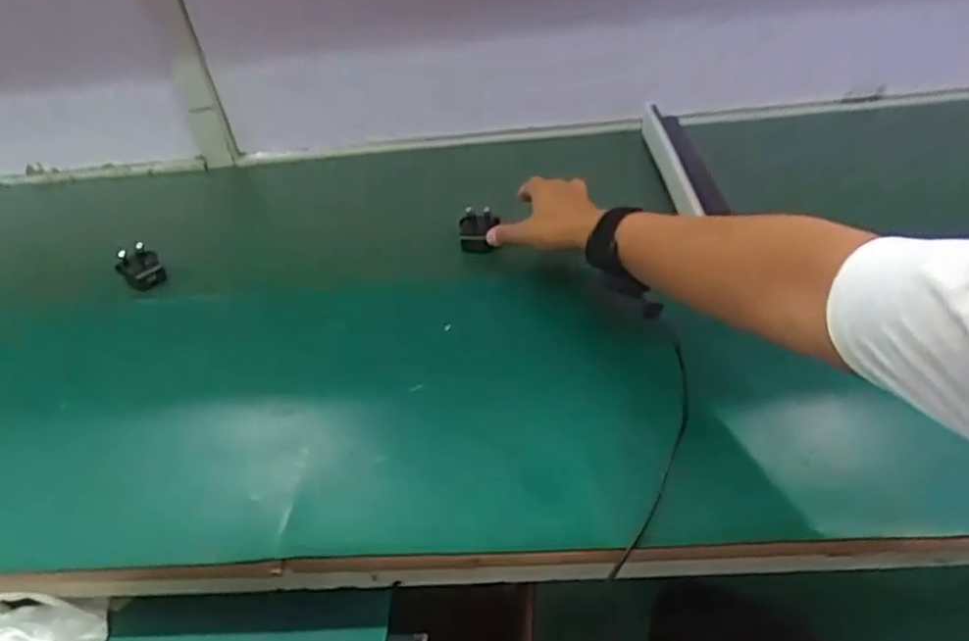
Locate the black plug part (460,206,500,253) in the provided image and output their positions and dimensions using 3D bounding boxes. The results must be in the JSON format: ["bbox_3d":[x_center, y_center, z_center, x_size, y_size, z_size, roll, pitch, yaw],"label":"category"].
[{"bbox_3d":[-0.007,-0.102,0.759,0.044,0.042,0.043,-7,36,0],"label":"black plug part"}]

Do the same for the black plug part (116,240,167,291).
[{"bbox_3d":[-0.421,-0.066,0.810,0.046,0.042,0.052,-26,40,-24],"label":"black plug part"}]

